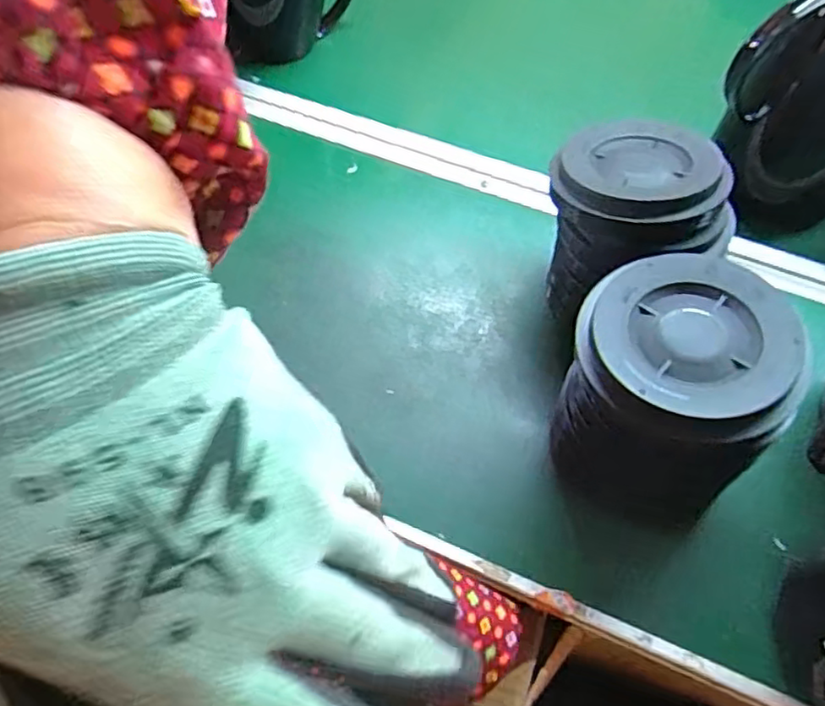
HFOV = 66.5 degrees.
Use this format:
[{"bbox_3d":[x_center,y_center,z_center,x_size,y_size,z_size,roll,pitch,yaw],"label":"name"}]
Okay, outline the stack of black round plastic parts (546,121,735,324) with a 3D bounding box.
[{"bbox_3d":[0.156,-0.095,0.487,0.108,0.134,0.130,-16,57,-13],"label":"stack of black round plastic parts"}]

